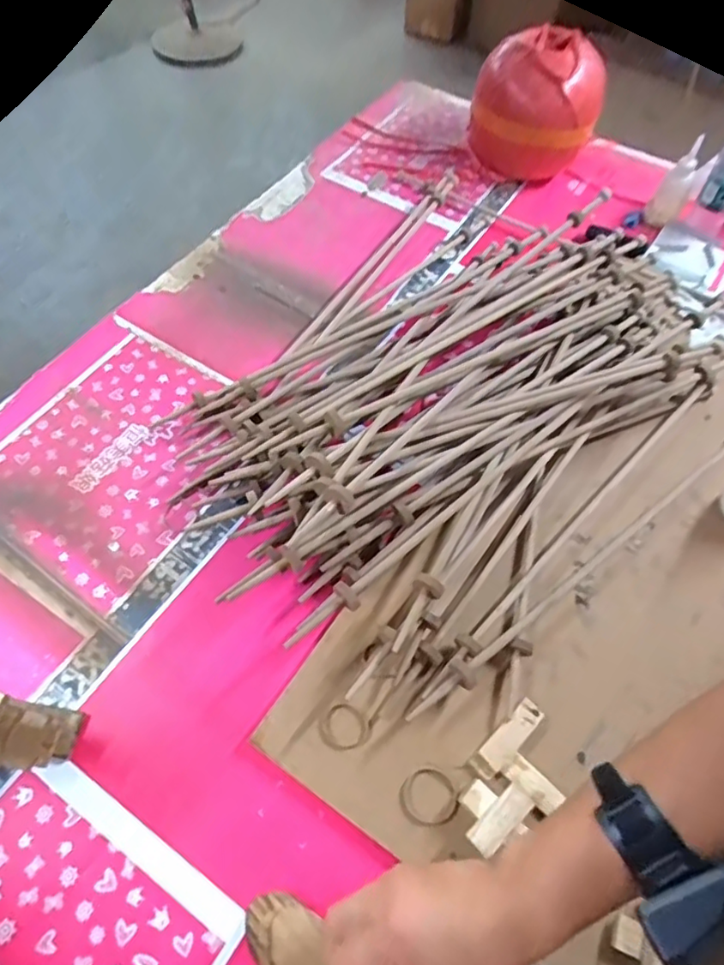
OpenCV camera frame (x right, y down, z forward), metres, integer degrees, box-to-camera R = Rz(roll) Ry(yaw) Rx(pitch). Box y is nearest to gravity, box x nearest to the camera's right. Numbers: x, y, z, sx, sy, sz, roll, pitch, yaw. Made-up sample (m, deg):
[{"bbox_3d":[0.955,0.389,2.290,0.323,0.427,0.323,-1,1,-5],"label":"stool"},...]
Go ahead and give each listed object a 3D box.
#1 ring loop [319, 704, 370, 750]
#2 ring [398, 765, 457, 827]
[{"bbox_3d":[-0.019,0.267,0.650,0.052,0.004,0.047,33,63,16],"label":"ring loop"},{"bbox_3d":[0.070,0.325,0.618,0.057,0.004,0.055,1,59,-2],"label":"ring"}]

